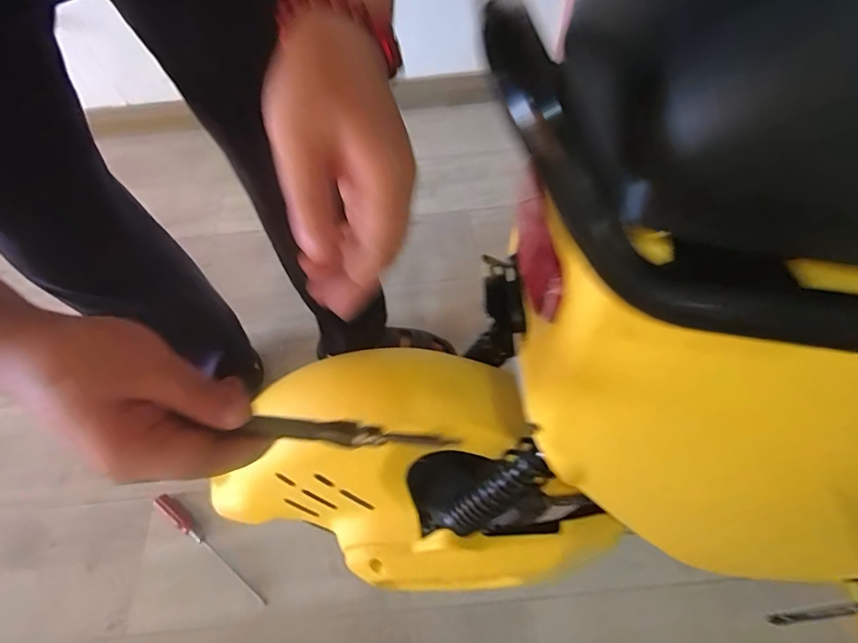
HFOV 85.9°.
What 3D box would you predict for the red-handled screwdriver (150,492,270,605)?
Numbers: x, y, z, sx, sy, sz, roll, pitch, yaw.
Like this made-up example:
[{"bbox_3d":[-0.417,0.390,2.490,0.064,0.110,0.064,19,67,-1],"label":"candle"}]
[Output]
[{"bbox_3d":[-0.350,0.357,0.733,0.251,0.020,0.026,29,66,19],"label":"red-handled screwdriver"}]

